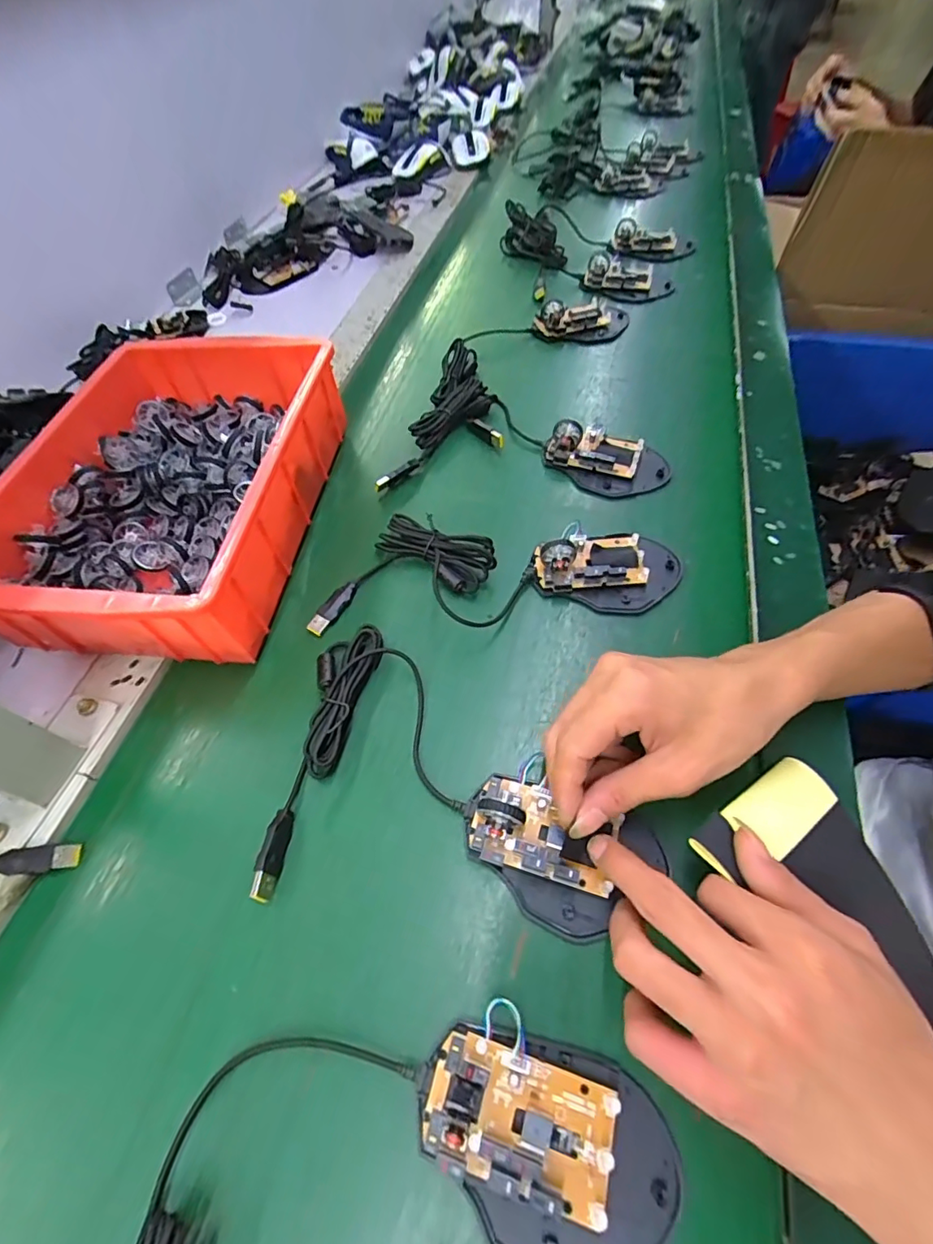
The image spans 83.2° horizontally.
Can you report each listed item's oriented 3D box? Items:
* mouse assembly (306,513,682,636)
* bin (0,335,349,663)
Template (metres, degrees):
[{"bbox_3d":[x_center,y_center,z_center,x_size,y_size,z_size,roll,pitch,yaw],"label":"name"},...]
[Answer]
[{"bbox_3d":[0.021,-0.045,0.394,0.265,0.031,0.100,-4,56,1],"label":"mouse assembly"},{"bbox_3d":[-0.230,-0.107,0.421,0.199,0.086,0.293,4,57,6],"label":"bin"}]

